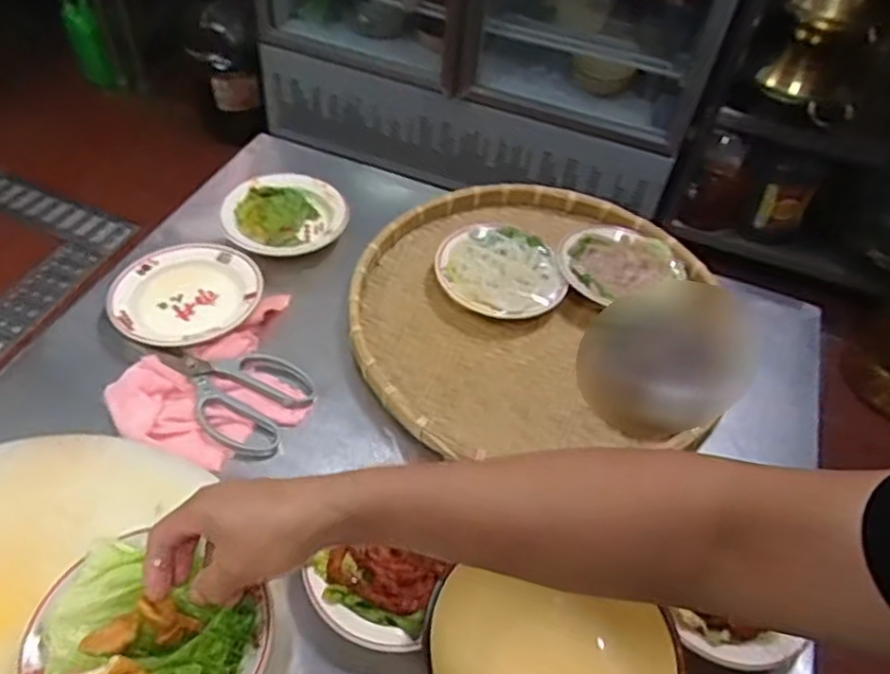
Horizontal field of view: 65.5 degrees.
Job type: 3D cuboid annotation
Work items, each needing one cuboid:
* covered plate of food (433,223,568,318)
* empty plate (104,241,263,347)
[{"bbox_3d":[0.058,-0.074,0.798,0.137,0.039,0.142,3,48,-4],"label":"covered plate of food"},{"bbox_3d":[-0.269,-0.041,0.727,0.148,0.027,0.139,3,48,-4],"label":"empty plate"}]

